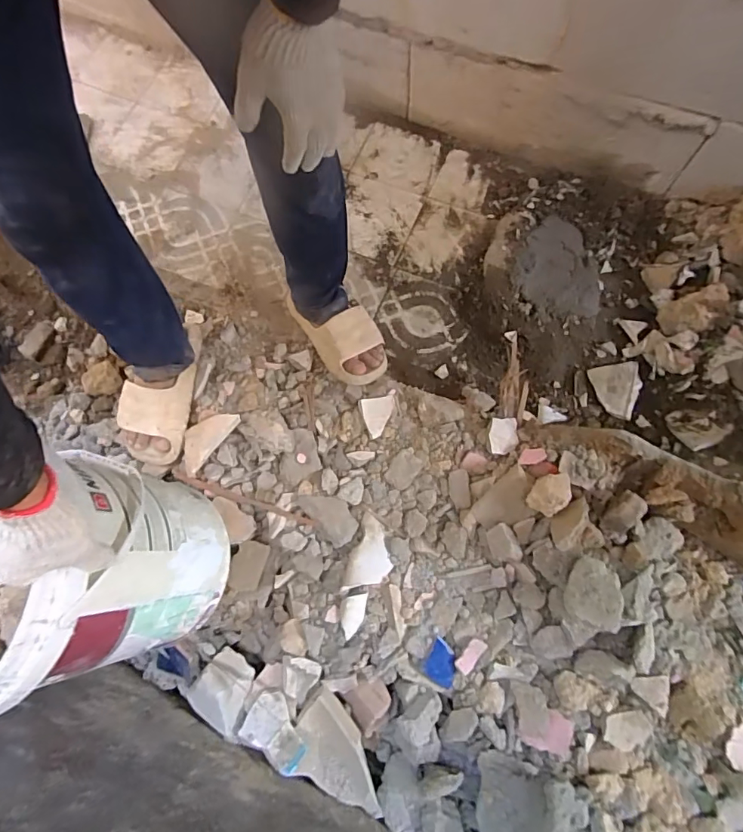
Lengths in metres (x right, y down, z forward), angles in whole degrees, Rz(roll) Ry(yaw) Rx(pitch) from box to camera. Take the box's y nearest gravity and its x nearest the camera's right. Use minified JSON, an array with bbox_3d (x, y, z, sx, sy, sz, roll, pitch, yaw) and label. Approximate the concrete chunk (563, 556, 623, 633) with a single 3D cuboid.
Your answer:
[{"bbox_3d":[0.326,0.257,0.702,0.072,0.034,0.091,13,75,5],"label":"concrete chunk"}]

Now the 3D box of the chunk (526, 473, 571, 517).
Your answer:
[{"bbox_3d":[0.275,0.116,0.733,0.051,0.032,0.070,40,79,12],"label":"chunk"}]

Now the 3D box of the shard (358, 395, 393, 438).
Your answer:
[{"bbox_3d":[0.010,0.001,0.860,0.059,0.011,0.073,-6,74,0],"label":"shard"}]

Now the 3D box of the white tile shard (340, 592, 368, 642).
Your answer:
[{"bbox_3d":[-0.032,0.323,0.782,0.038,0.011,0.071,14,76,-4],"label":"white tile shard"}]

